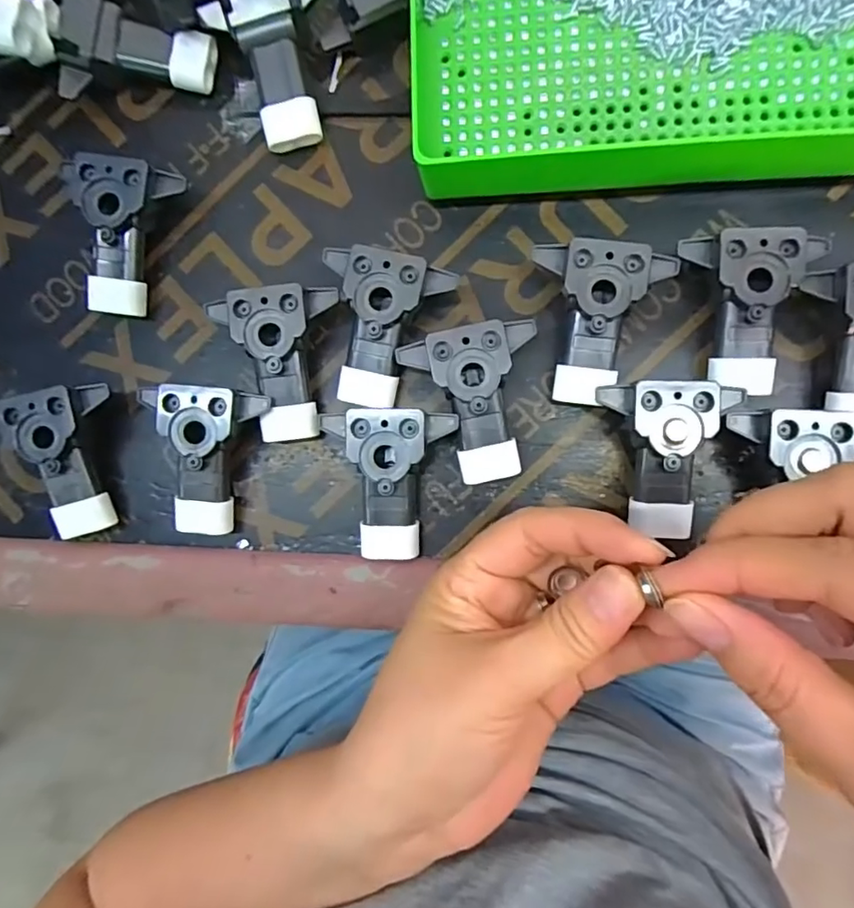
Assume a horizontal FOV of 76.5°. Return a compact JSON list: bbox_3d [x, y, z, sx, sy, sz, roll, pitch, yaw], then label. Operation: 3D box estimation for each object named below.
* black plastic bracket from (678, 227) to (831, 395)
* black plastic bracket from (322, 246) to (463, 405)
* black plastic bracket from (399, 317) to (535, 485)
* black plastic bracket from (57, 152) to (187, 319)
[{"bbox_3d":[0.133,-0.058,0.227,0.056,0.025,0.063,-1,89,4],"label":"black plastic bracket"},{"bbox_3d":[-0.021,-0.054,0.241,0.050,0.028,0.064,15,90,5],"label":"black plastic bracket"},{"bbox_3d":[0.021,-0.021,0.231,0.054,0.018,0.065,-9,88,4],"label":"black plastic bracket"},{"bbox_3d":[-0.139,-0.098,0.248,0.050,0.023,0.065,11,90,5],"label":"black plastic bracket"}]

